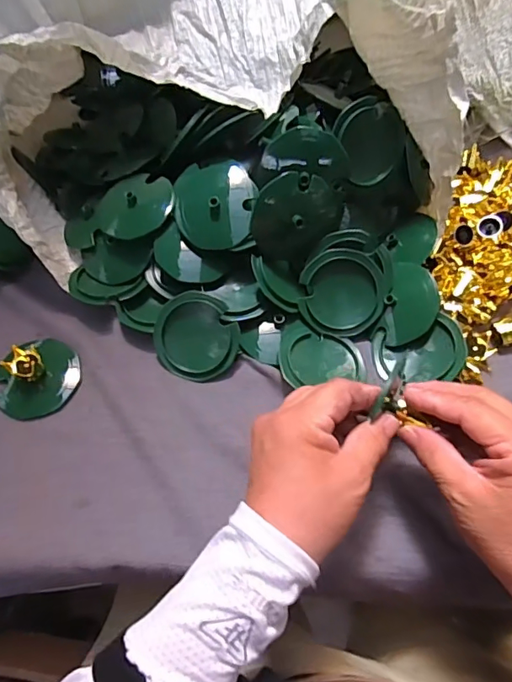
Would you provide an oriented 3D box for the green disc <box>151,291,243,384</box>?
[{"bbox_3d":[-0.052,-0.004,0.434,0.075,0.010,0.072,0,92,6],"label":"green disc"}]

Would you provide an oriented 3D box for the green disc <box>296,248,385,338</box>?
[{"bbox_3d":[0.076,-0.043,0.437,0.074,0.004,0.074,-12,92,1],"label":"green disc"}]

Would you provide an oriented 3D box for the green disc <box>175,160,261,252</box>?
[{"bbox_3d":[-0.040,-0.130,0.478,0.073,0.078,0.018,-13,21,-17],"label":"green disc"}]

